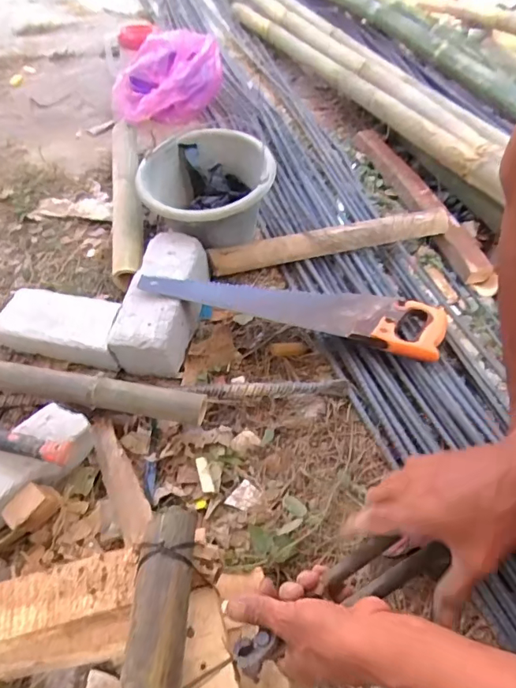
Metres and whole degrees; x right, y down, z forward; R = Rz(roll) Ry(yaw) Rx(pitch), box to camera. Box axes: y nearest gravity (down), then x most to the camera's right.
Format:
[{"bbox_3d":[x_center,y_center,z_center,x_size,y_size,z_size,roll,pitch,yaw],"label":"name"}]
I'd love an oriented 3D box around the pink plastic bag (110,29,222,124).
[{"bbox_3d":[-0.250,-0.718,1.333,0.297,0.194,0.189,-3,46,-5],"label":"pink plastic bag"}]

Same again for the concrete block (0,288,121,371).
[{"bbox_3d":[-0.328,-0.030,0.839,0.216,0.073,0.103,12,50,9],"label":"concrete block"}]

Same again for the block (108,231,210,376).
[{"bbox_3d":[-0.160,-0.074,0.858,0.116,0.094,0.258,8,49,6],"label":"block"}]

